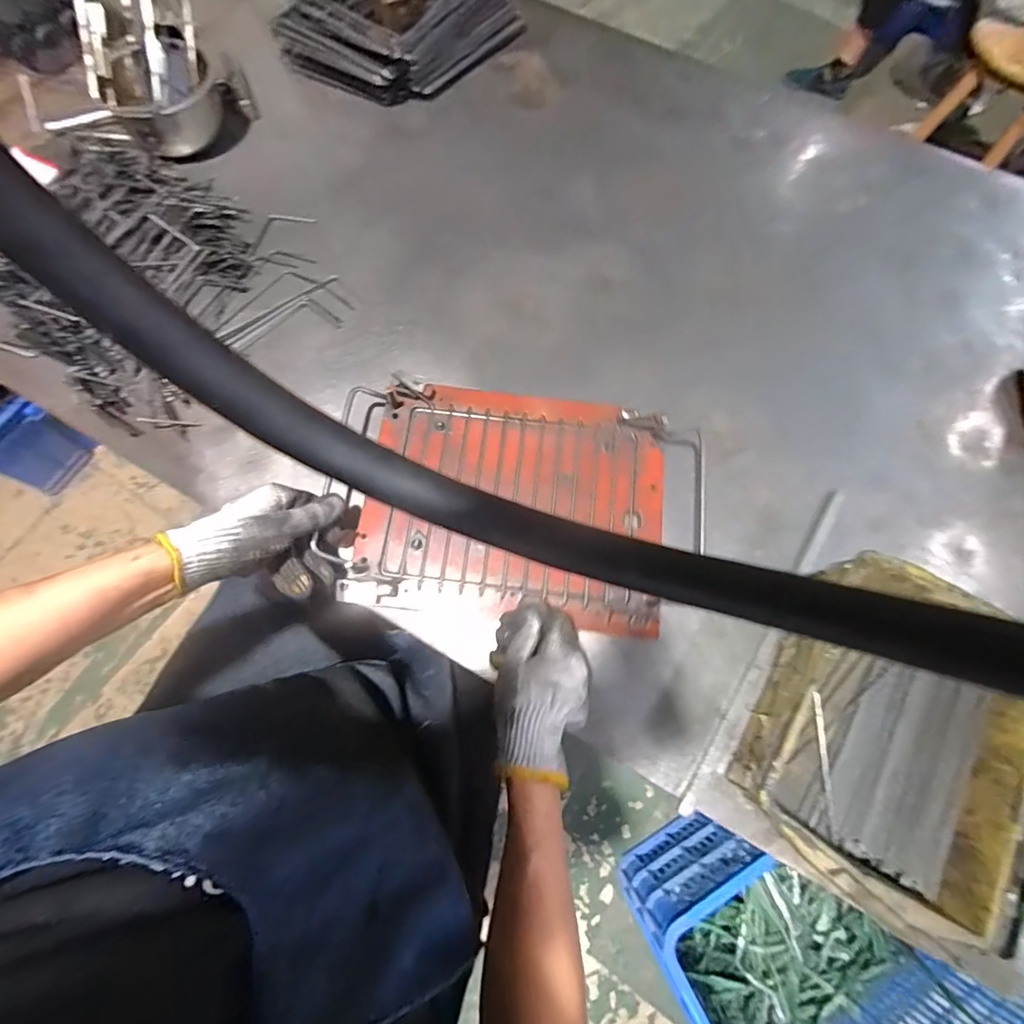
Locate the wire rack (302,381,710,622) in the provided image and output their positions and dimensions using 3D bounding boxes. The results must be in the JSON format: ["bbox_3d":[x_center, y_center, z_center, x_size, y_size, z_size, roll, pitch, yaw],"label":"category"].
[{"bbox_3d":[0.012,-0.011,0.482,0.358,0.036,0.210,7,72,0],"label":"wire rack"}]

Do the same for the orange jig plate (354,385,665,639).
[{"bbox_3d":[0.004,-0.015,0.486,0.301,0.020,0.229,10,72,1],"label":"orange jig plate"}]

